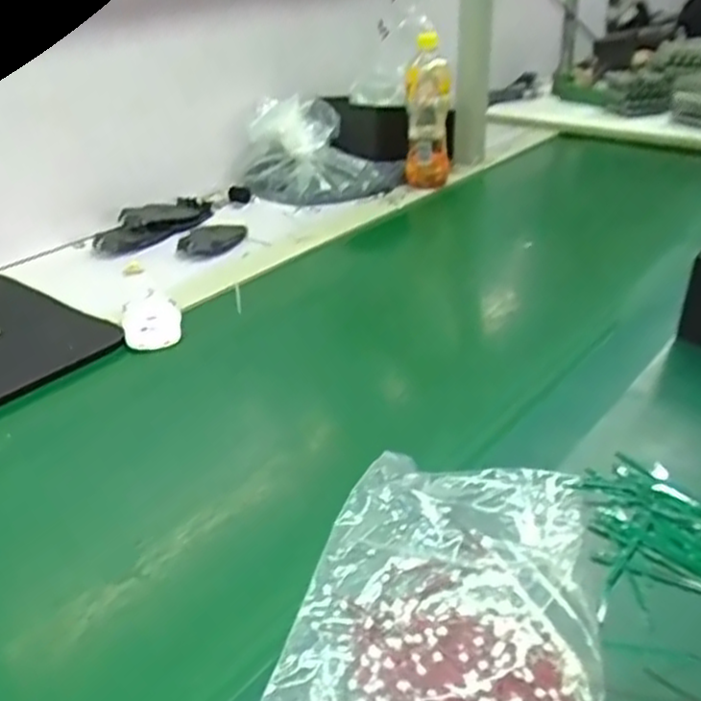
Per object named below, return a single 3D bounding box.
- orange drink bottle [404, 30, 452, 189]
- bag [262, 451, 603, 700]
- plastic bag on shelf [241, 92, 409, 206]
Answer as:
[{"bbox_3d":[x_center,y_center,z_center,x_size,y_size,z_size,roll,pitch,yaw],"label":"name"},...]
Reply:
[{"bbox_3d":[0.117,-0.352,1.086,0.065,0.204,0.062,9,32,19],"label":"orange drink bottle"},{"bbox_3d":[0.059,0.142,0.433,0.164,0.030,0.232,4,31,11],"label":"bag"},{"bbox_3d":[-0.048,-0.306,1.120,0.239,0.118,0.160,6,31,15],"label":"plastic bag on shelf"}]

